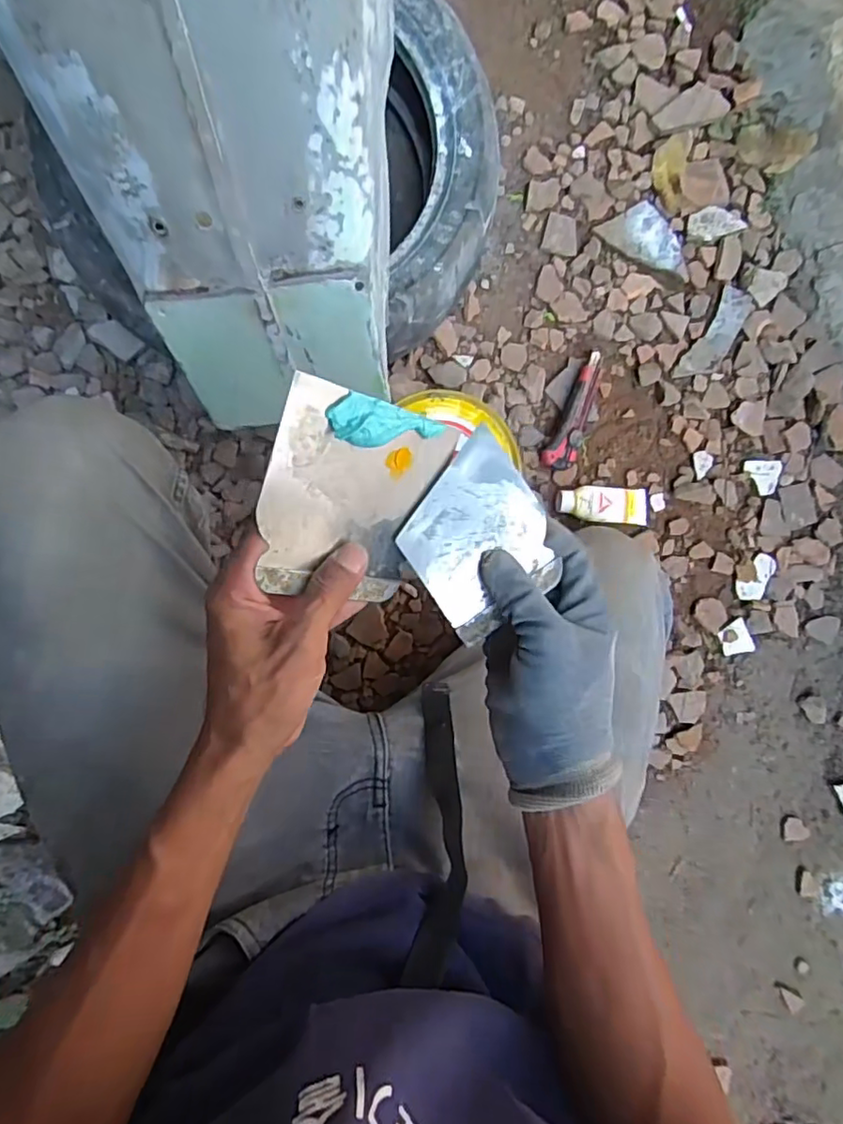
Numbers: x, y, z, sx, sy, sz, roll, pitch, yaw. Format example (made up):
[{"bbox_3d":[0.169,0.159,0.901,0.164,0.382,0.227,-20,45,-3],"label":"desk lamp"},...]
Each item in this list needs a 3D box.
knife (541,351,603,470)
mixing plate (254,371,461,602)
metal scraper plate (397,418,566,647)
[{"bbox_3d":[0.191,-0.181,0.724,0.037,0.031,0.146,24,88,-5],"label":"knife"},{"bbox_3d":[-0.039,-0.035,0.344,0.111,0.011,0.116,9,108,-39],"label":"mixing plate"},{"bbox_3d":[0.036,-0.016,0.377,0.090,0.005,0.103,-35,93,-4],"label":"metal scraper plate"}]

